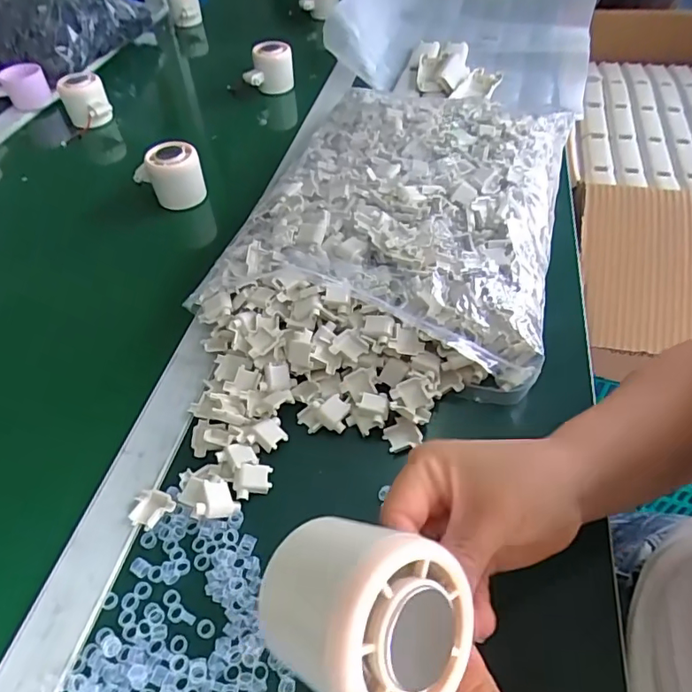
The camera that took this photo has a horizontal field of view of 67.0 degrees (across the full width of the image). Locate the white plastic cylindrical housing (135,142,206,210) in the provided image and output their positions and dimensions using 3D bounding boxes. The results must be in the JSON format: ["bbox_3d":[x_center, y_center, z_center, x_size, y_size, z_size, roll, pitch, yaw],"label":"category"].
[{"bbox_3d":[-0.194,-0.191,0.580,0.067,0.058,0.046,30,56,24],"label":"white plastic cylindrical housing"}]

